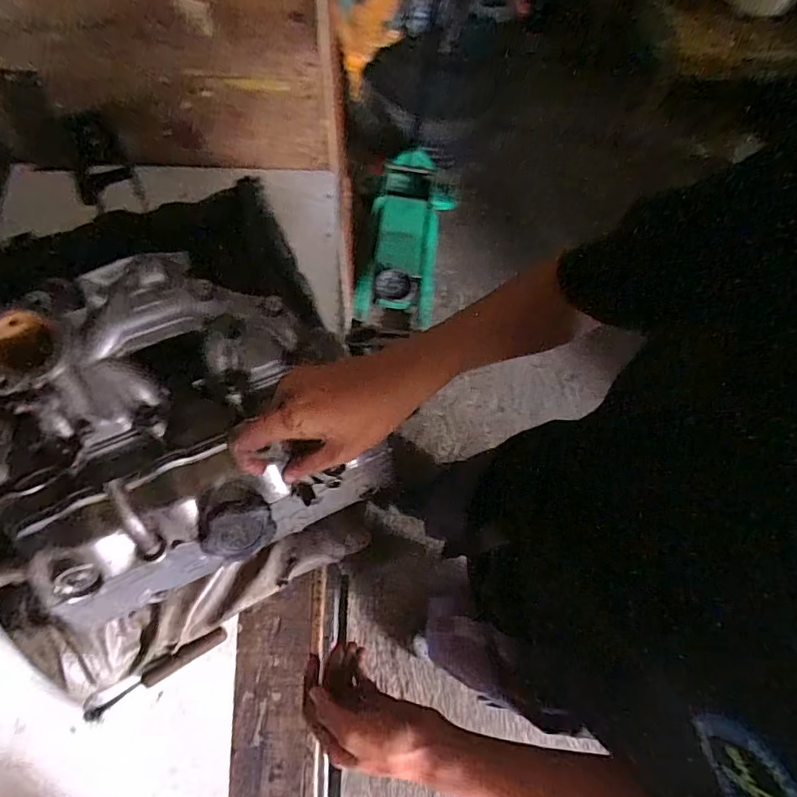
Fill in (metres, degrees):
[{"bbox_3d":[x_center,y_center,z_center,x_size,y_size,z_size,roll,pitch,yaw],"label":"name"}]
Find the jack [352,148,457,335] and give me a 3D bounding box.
[{"bbox_3d":[0.024,-0.489,1.641,0.238,0.211,0.651,10,67,2],"label":"jack"}]

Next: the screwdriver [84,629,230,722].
[{"bbox_3d":[-0.297,0.340,0.643,0.174,0.019,0.019,-29,72,-14],"label":"screwdriver"}]

